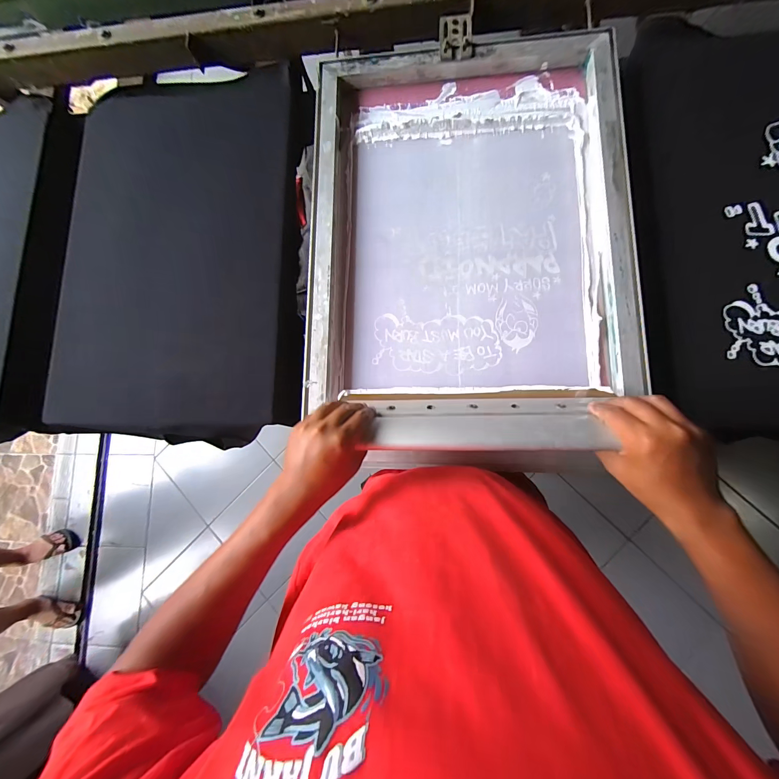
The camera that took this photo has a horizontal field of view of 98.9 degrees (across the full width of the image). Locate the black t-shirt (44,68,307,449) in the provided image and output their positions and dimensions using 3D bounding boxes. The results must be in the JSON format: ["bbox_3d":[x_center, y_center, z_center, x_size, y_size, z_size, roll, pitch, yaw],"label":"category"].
[{"bbox_3d":[-0.356,-0.257,0.568,0.404,0.088,0.644,0,81,6],"label":"black t-shirt"}]

